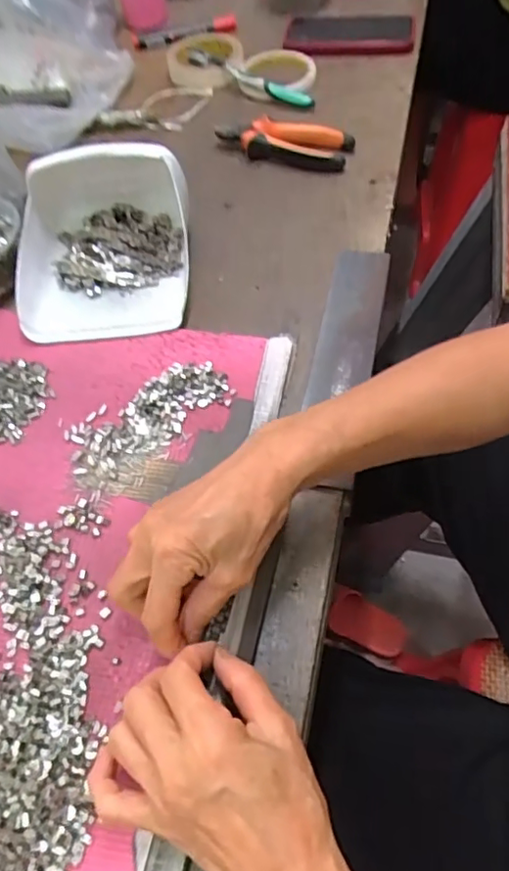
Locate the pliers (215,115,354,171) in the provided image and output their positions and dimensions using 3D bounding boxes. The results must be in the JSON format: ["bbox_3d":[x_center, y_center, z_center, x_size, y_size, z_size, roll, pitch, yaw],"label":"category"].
[{"bbox_3d":[0.033,-0.327,0.635,0.146,0.028,0.057,13,60,14],"label":"pliers"}]

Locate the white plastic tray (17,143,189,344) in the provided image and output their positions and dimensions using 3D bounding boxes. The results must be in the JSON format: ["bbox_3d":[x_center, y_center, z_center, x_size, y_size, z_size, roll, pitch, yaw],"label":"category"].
[{"bbox_3d":[-0.139,-0.182,0.523,0.152,0.081,0.177,-5,58,3],"label":"white plastic tray"}]

